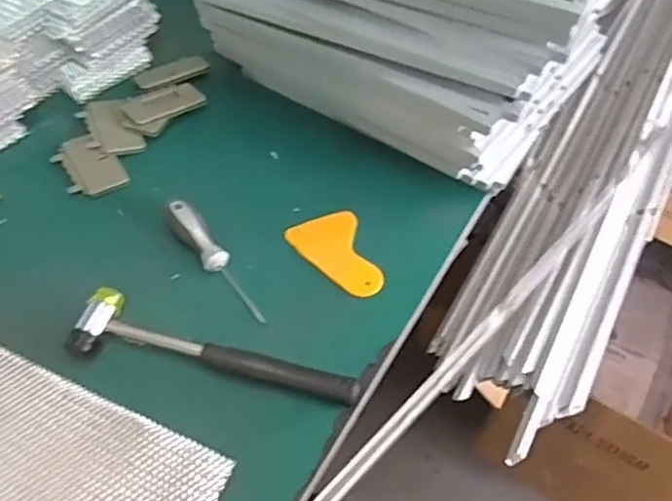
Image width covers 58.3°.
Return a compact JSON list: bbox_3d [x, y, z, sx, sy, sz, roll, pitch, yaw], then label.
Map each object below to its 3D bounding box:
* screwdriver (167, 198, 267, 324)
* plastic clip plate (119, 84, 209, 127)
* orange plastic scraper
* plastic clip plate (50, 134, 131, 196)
[{"bbox_3d":[-0.112,0.010,0.556,0.029,0.031,0.146,-32,61,-22],"label":"screwdriver"},{"bbox_3d":[-0.195,-0.168,0.683,0.086,0.006,0.038,-28,75,-22],"label":"plastic clip plate"},{"bbox_3d":[0.003,0.005,0.581,0.067,0.006,0.100,-23,58,-17],"label":"orange plastic scraper"},{"bbox_3d":[-0.259,-0.090,0.628,0.056,0.010,0.084,-32,61,-22],"label":"plastic clip plate"}]

